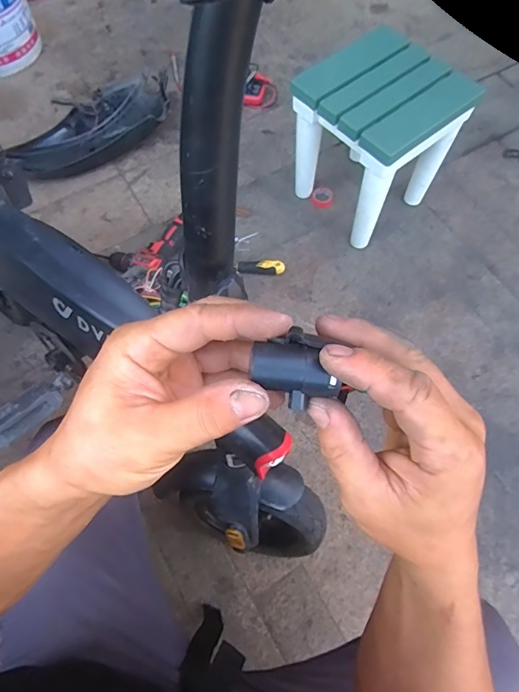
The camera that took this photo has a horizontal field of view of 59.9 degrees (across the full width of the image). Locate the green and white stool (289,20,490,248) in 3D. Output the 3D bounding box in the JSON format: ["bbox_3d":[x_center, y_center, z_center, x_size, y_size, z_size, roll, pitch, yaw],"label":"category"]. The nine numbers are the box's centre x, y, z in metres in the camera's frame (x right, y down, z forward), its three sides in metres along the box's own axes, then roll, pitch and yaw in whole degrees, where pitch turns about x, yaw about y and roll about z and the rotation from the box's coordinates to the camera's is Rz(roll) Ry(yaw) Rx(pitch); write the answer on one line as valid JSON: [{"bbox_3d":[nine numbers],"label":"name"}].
[{"bbox_3d":[0.248,-0.436,0.979,0.269,0.297,0.265,-40,71,-16],"label":"green and white stool"}]

